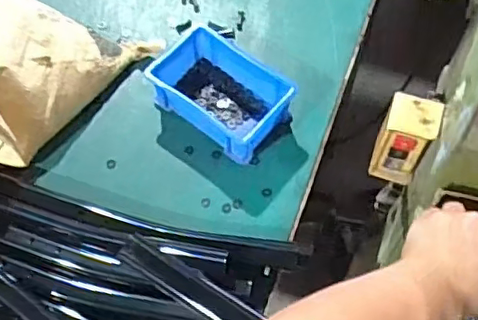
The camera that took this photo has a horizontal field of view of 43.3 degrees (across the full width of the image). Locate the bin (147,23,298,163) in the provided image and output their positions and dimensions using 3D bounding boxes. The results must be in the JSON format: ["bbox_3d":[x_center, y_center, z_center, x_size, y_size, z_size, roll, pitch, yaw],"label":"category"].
[{"bbox_3d":[-0.020,-0.079,0.680,0.147,0.047,0.100,35,66,19],"label":"bin"}]

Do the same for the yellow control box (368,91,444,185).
[{"bbox_3d":[0.175,-0.020,0.638,0.051,0.103,0.041,20,62,11],"label":"yellow control box"}]

